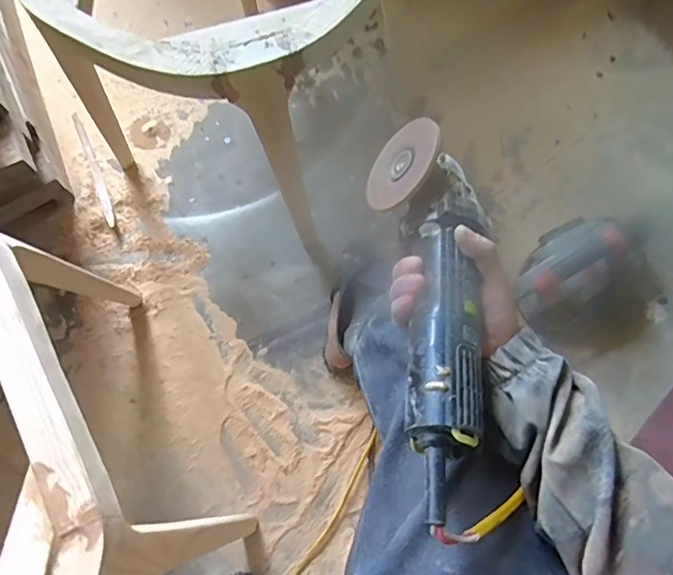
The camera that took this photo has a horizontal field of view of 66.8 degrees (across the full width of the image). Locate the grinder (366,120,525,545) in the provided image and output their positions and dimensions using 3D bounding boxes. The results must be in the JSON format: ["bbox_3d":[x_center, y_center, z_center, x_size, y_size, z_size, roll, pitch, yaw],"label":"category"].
[{"bbox_3d":[0.087,0.021,0.422,0.094,0.080,0.331,-3,67,2],"label":"grinder"}]

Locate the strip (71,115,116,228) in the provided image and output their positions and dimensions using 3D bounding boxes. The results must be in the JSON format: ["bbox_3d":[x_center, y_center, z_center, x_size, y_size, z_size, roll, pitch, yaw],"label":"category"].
[{"bbox_3d":[-0.560,-0.276,1.173,0.023,0.005,0.331,-25,71,-6],"label":"strip"}]

